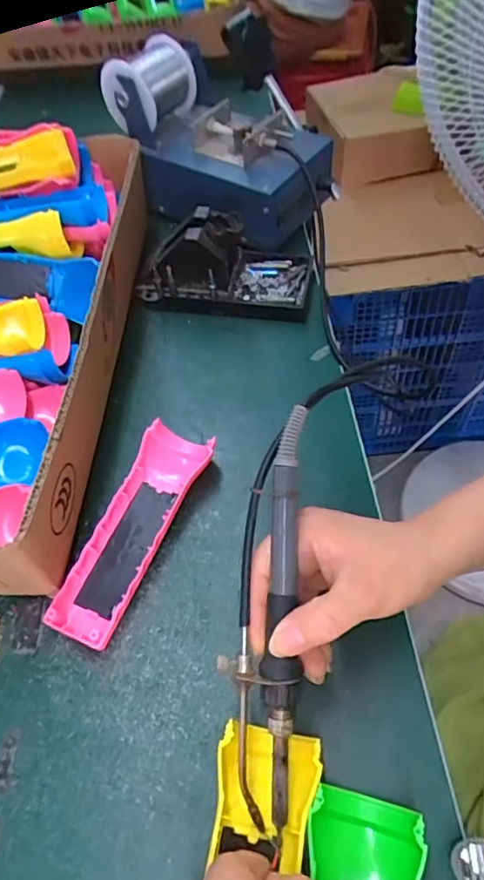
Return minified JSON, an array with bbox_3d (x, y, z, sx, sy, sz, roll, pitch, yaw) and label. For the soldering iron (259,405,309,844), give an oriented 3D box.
[{"bbox_3d":[0.021,0.087,0.267,0.015,0.023,0.204,2,85,4],"label":"soldering iron"}]

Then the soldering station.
[{"bbox_3d":[-0.002,-0.269,0.525,0.172,0.078,0.122,30,62,22],"label":"soldering station"}]

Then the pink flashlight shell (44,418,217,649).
[{"bbox_3d":[-0.070,0.058,0.357,0.046,0.023,0.156,16,58,14],"label":"pink flashlight shell"}]

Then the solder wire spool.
[{"bbox_3d":[-0.091,-0.343,0.511,0.068,0.062,0.075,21,61,19],"label":"solder wire spool"}]

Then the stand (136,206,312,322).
[{"bbox_3d":[-0.014,-0.162,0.471,0.147,0.073,0.079,8,56,8],"label":"stand"}]

